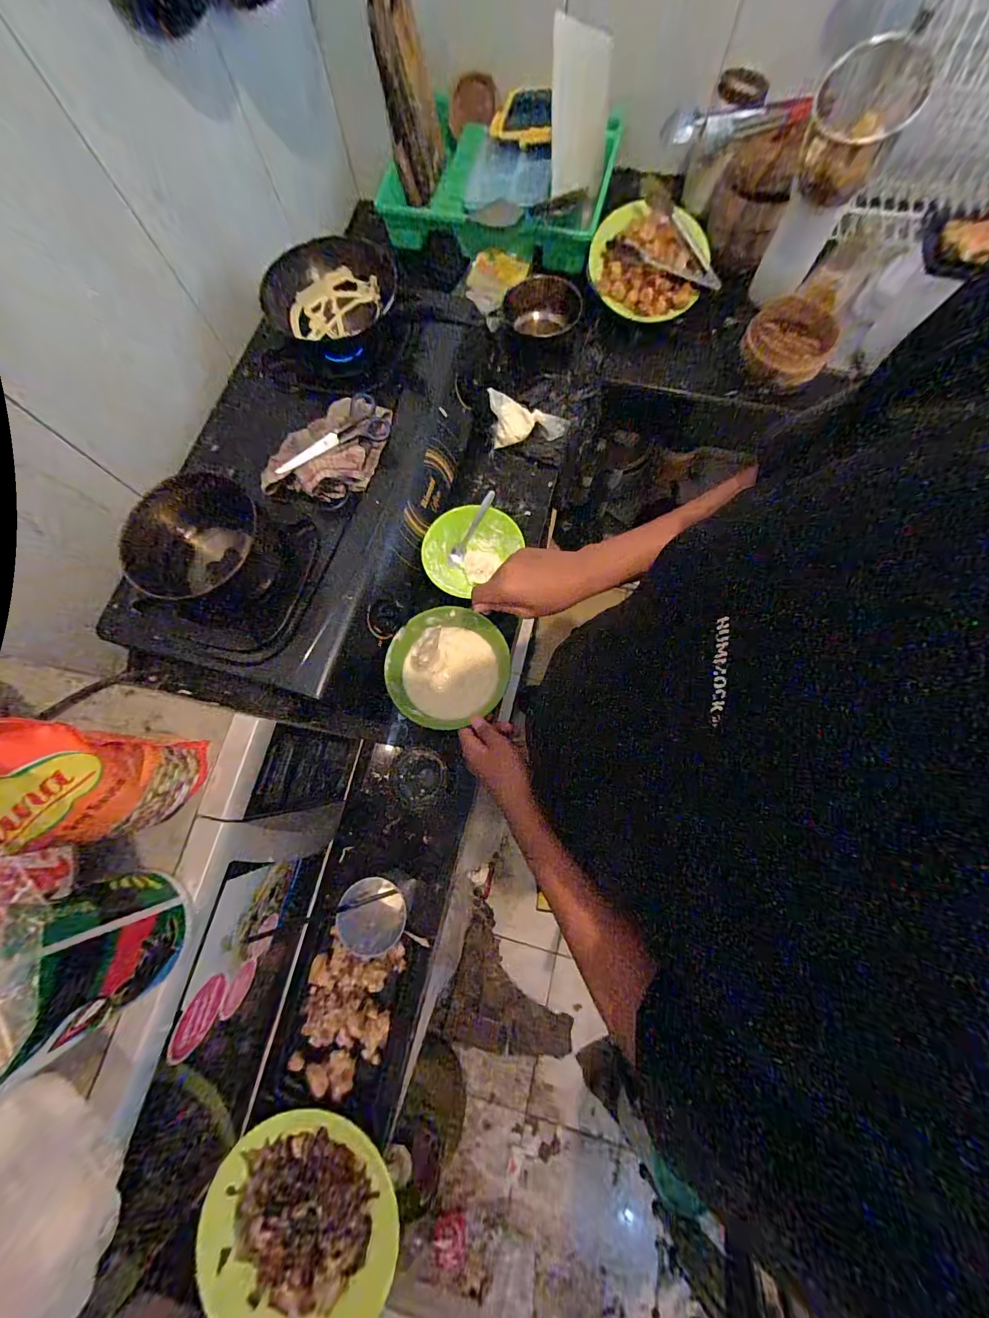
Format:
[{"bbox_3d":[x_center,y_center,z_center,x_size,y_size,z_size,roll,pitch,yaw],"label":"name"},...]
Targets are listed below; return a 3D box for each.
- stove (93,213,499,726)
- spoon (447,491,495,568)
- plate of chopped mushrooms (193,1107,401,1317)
[{"bbox_3d":[-0.215,-0.371,0.663,0.362,0.119,0.839,15,76,6],"label":"stove"},{"bbox_3d":[-0.035,-0.204,0.669,0.027,0.035,0.127,36,105,10],"label":"spoon"},{"bbox_3d":[-0.214,0.639,0.464,0.205,0.029,0.200,0,75,2],"label":"plate of chopped mushrooms"}]

